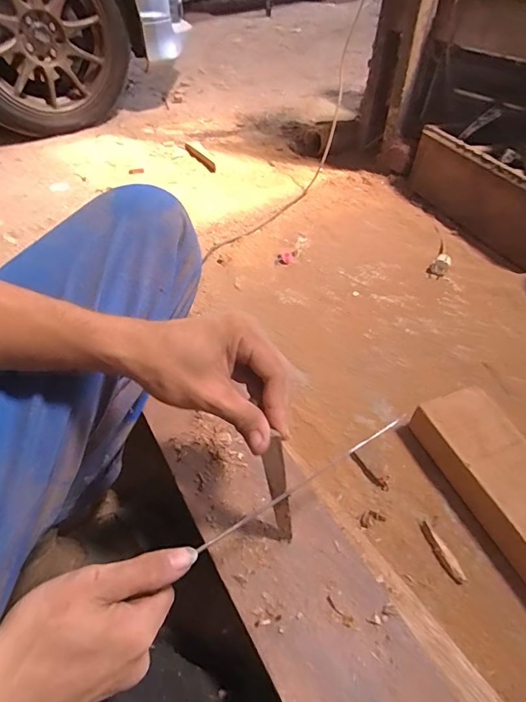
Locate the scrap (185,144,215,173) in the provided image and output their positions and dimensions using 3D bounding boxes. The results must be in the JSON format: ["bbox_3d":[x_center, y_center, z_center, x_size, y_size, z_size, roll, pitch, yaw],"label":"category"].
[{"bbox_3d":[-0.216,-0.661,1.464,0.028,0.022,0.261,-21,50,-19],"label":"scrap"}]

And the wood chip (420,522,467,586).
[{"bbox_3d":[0.223,0.253,0.540,0.016,0.014,0.075,-19,49,-17],"label":"wood chip"}]

